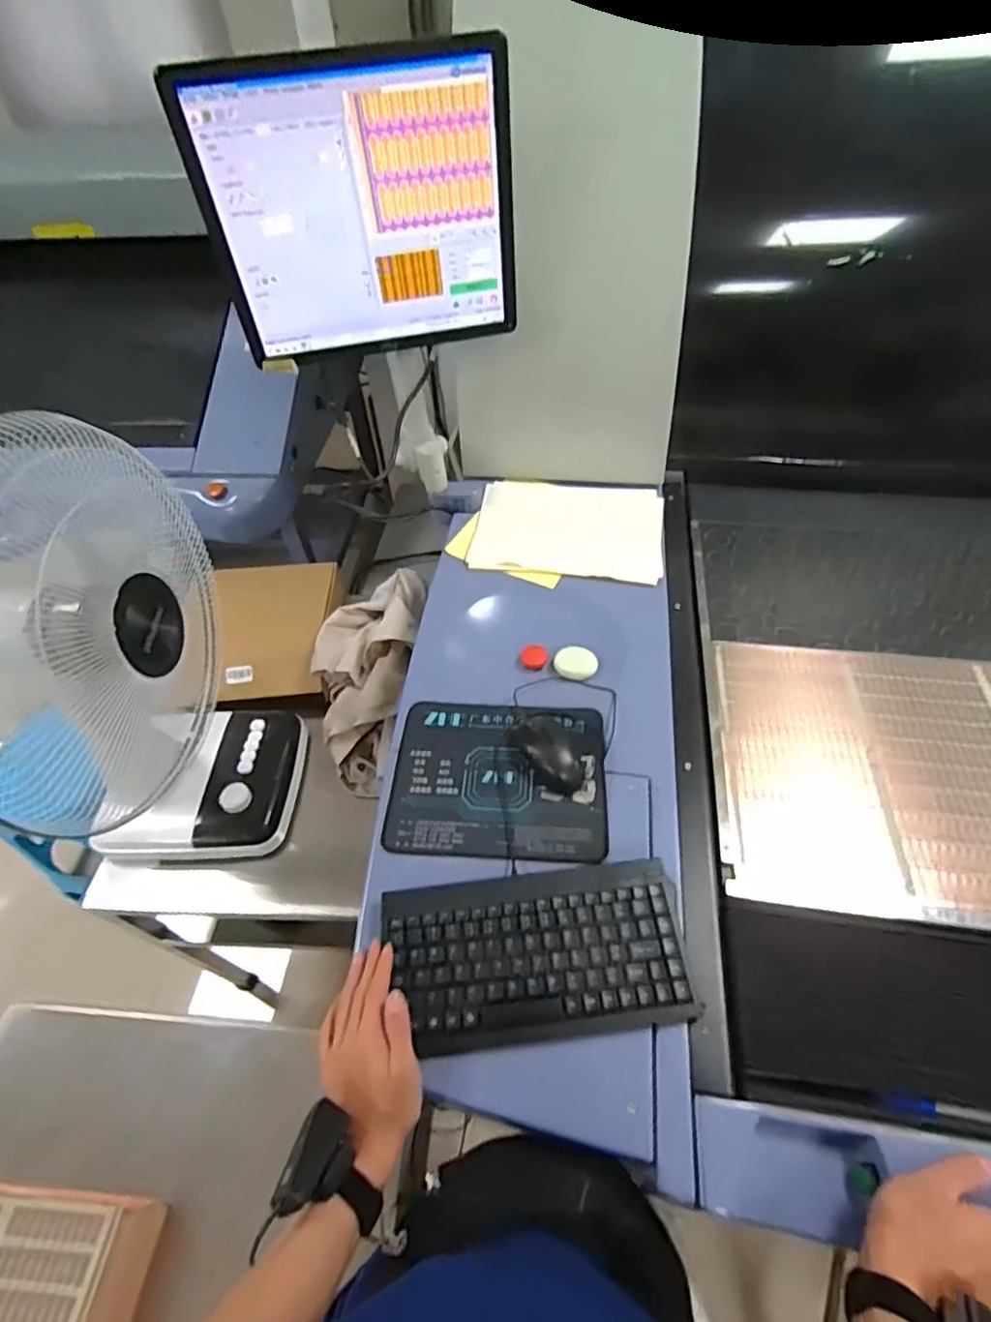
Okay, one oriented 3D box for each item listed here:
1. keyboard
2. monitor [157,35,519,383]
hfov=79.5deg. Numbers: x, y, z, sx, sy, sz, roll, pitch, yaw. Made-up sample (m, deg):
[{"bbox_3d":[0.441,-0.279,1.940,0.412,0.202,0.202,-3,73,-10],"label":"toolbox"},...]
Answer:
[{"bbox_3d":[0.044,0.284,0.589,0.291,0.027,0.149,-7,51,-2],"label":"keyboard"},{"bbox_3d":[-0.169,-0.565,0.763,0.366,0.302,0.081,-11,50,-5],"label":"monitor"}]

